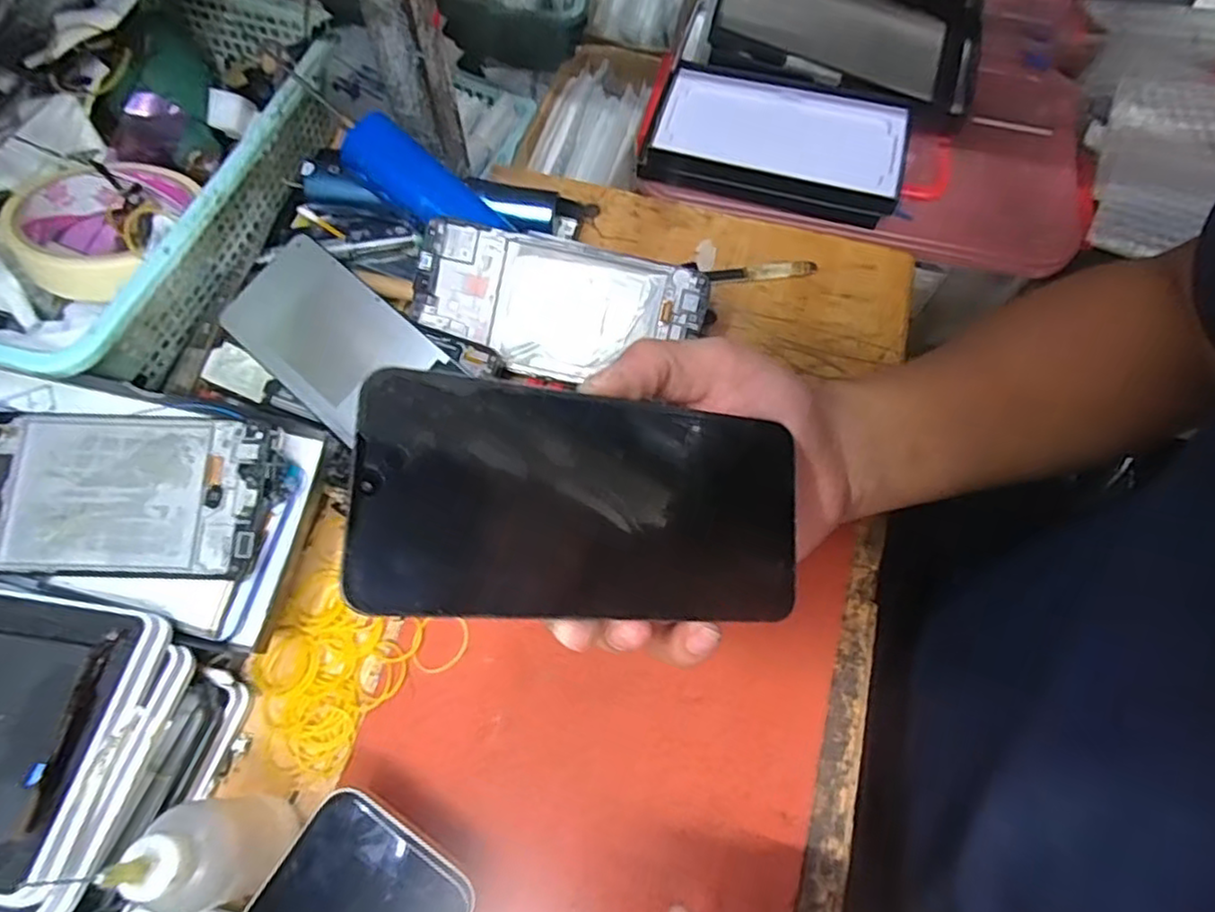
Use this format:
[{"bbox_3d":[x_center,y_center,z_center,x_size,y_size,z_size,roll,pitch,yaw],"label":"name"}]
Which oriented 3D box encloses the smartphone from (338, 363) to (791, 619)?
[{"bbox_3d":[-0.003,0.016,0.227,0.154,0.004,0.073,7,80,-20],"label":"smartphone"}]

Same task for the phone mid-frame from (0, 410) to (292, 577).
[{"bbox_3d":[-0.222,0.016,0.298,0.147,0.011,0.070,2,77,-2],"label":"phone mid-frame"}]

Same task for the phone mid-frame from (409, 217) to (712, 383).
[{"bbox_3d":[-0.027,-0.080,0.366,0.153,0.005,0.069,12,98,1],"label":"phone mid-frame"}]

